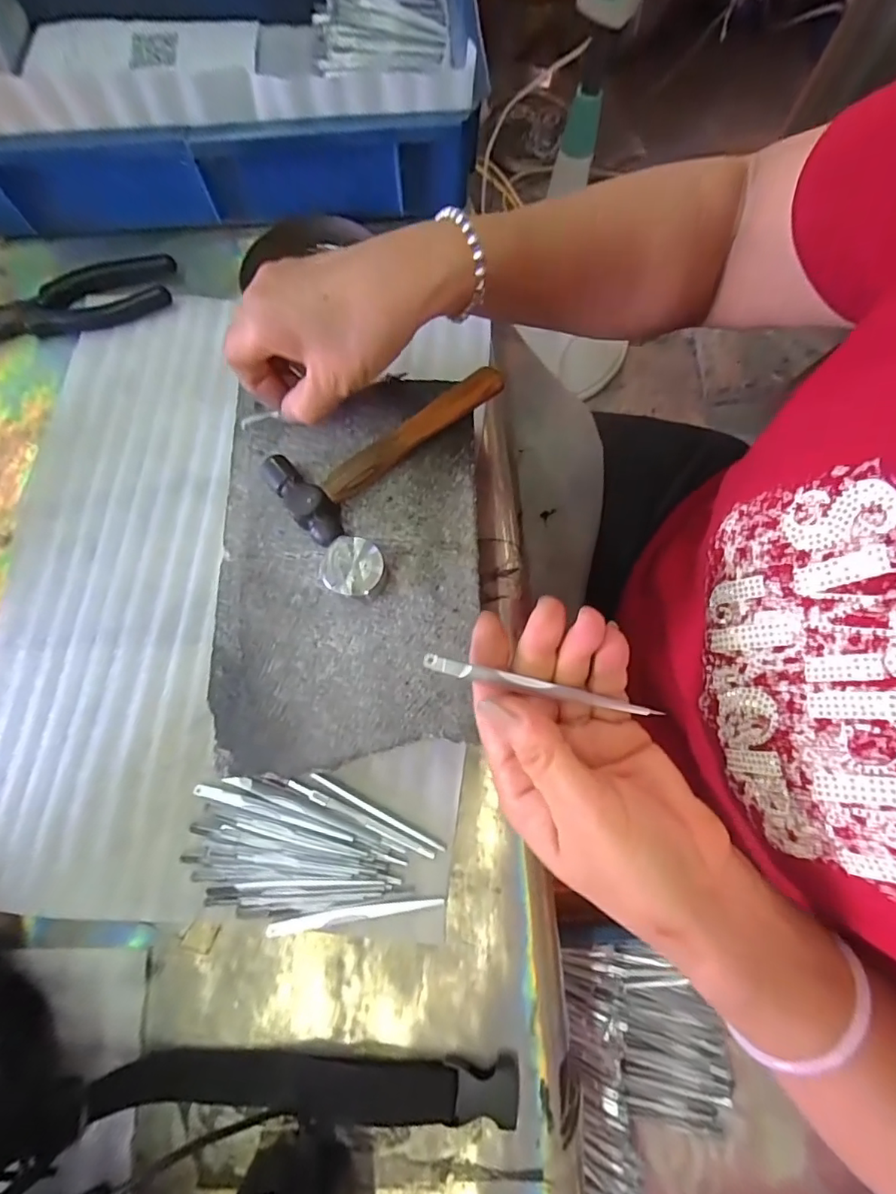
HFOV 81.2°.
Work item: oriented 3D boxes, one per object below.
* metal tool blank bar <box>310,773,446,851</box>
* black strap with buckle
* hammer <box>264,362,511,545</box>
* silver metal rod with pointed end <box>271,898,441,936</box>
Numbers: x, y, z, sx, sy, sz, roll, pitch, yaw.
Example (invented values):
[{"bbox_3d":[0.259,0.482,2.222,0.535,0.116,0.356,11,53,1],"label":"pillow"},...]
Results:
[{"bbox_3d":[-0.044,0.133,0.322,0.092,0.004,0.005,28,77,7],"label":"metal tool blank bar"},{"bbox_3d":[-0.075,0.266,0.282,0.223,0.014,0.030,0,75,0],"label":"black strap with buckle"},{"bbox_3d":[-0.032,-0.096,0.317,0.152,0.023,0.059,-38,78,-9],"label":"hammer"},{"bbox_3d":[-0.054,0.187,0.308,0.101,0.005,0.008,-7,75,-2],"label":"silver metal rod with pointed end"}]

